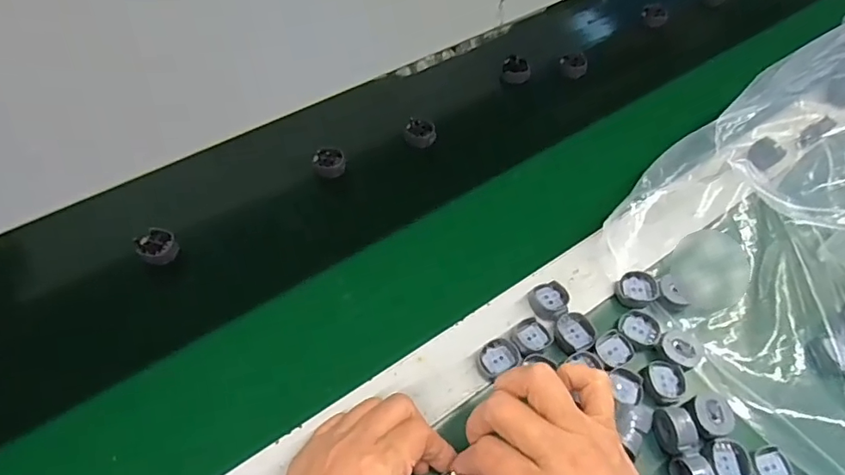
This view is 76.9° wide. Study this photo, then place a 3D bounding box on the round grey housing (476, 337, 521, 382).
[{"bbox_3d":[0.051,0.083,0.371,0.030,0.010,0.025,-22,62,-18],"label":"round grey housing"}]

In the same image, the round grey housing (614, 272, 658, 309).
[{"bbox_3d":[0.163,0.040,0.406,0.028,0.009,0.028,2,57,-4],"label":"round grey housing"}]

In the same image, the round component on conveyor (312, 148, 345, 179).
[{"bbox_3d":[-0.082,-0.066,0.469,0.027,0.015,0.023,-10,58,-11],"label":"round component on conveyor"}]

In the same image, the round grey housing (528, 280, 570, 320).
[{"bbox_3d":[0.096,0.048,0.398,0.027,0.011,0.028,2,57,-4],"label":"round grey housing"}]

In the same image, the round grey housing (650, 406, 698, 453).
[{"bbox_3d":[0.163,0.123,0.343,0.015,0.020,0.026,-11,59,-12],"label":"round grey housing"}]

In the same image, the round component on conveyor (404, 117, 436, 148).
[{"bbox_3d":[-0.002,-0.097,0.495,0.028,0.016,0.021,12,57,2],"label":"round component on conveyor"}]

